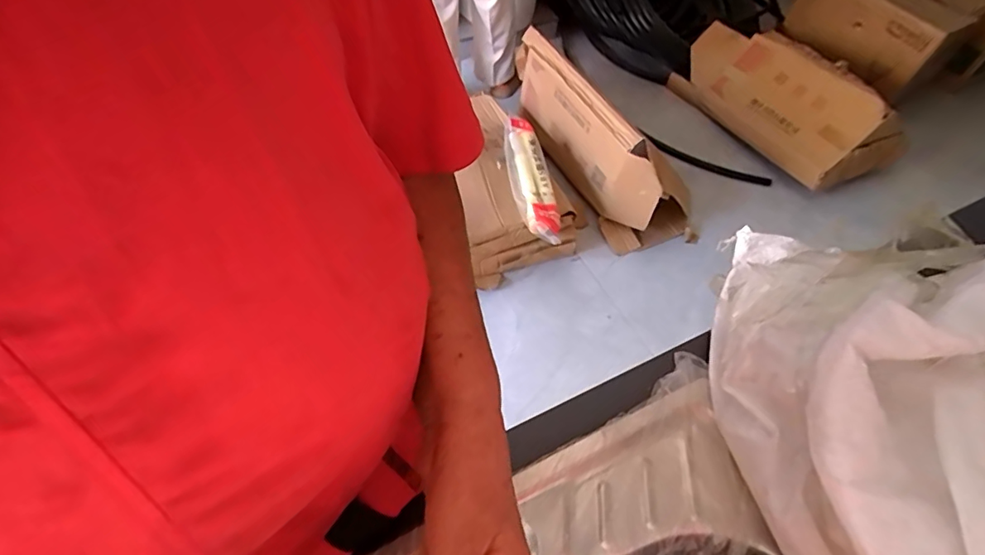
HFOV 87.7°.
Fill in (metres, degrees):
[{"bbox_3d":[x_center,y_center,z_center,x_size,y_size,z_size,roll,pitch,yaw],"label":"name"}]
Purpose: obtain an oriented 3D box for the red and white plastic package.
[{"bbox_3d":[0.116,-0.320,1.624,0.125,0.083,0.476,-6,55,-7],"label":"red and white plastic package"}]

